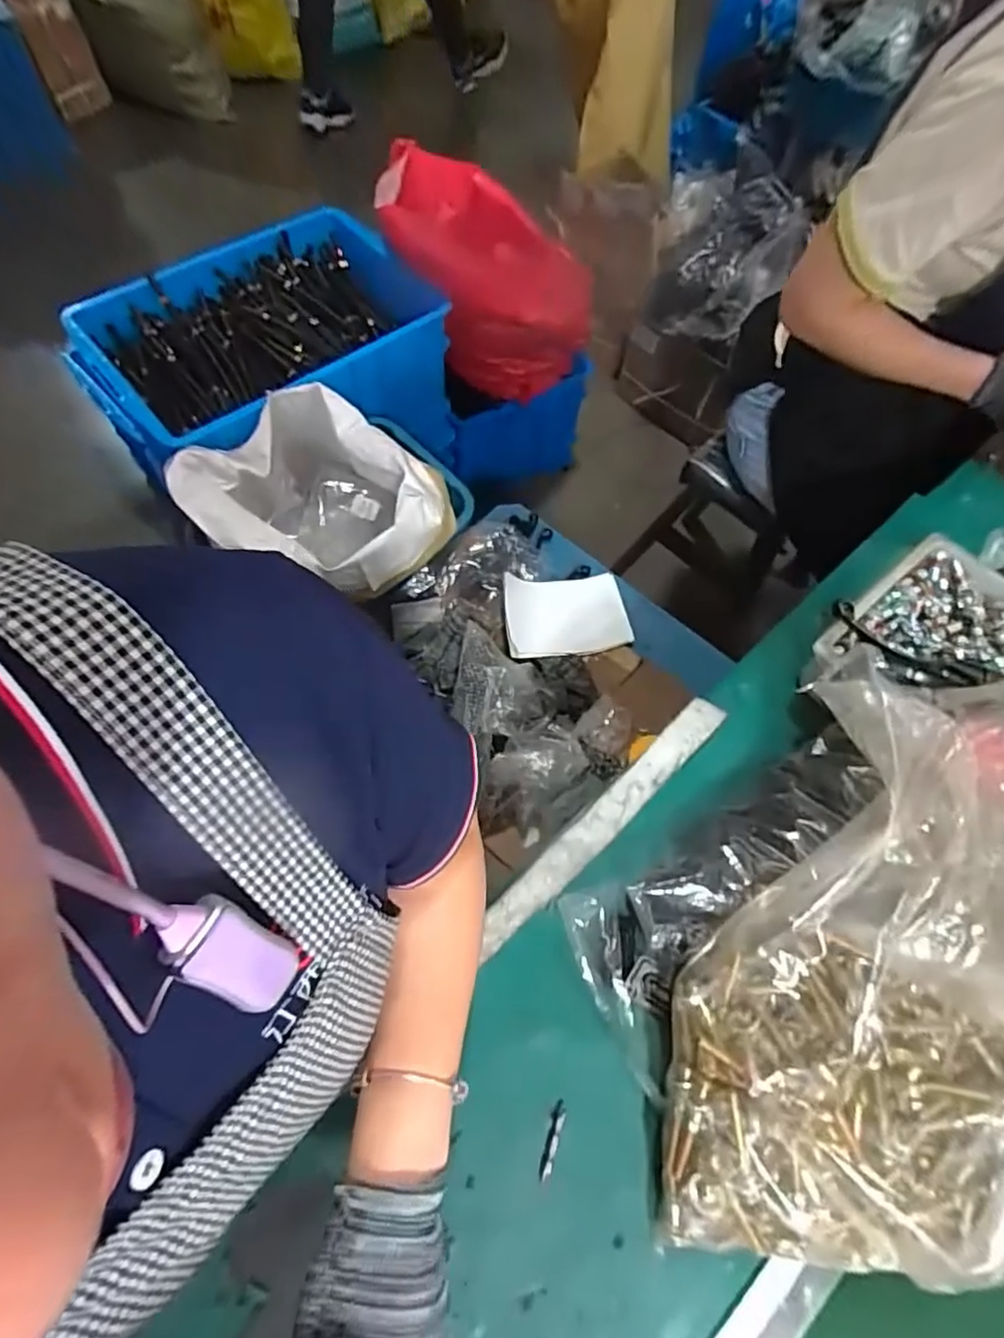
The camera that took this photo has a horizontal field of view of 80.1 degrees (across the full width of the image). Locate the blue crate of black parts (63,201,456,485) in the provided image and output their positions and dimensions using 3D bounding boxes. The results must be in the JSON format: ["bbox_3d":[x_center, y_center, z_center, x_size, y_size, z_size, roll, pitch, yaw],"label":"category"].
[{"bbox_3d":[-0.408,-0.582,1.139,0.422,0.243,0.513,40,69,15],"label":"blue crate of black parts"}]

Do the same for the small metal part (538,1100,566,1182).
[{"bbox_3d":[0.036,0.328,0.415,0.009,0.009,0.046,20,65,7],"label":"small metal part"}]

